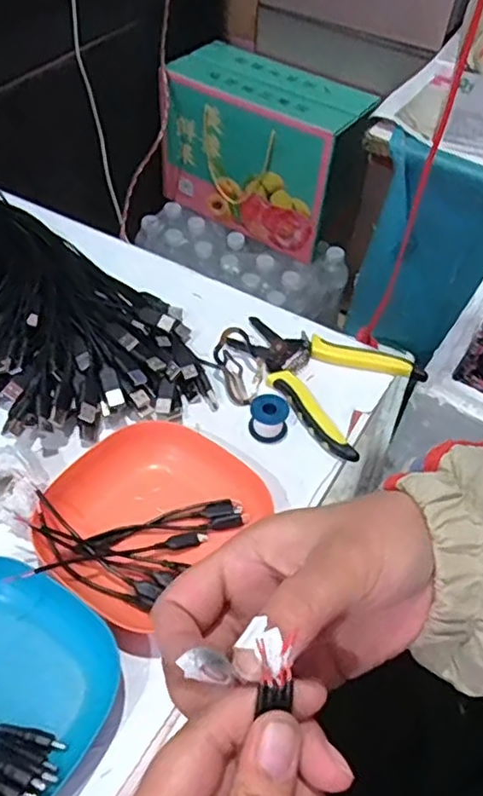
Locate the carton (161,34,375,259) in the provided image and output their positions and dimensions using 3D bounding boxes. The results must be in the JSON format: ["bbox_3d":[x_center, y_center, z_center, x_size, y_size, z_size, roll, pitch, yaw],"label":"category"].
[{"bbox_3d":[0.040,-0.427,1.106,0.318,0.233,0.160,31,54,19],"label":"carton"}]

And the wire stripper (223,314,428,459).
[{"bbox_3d":[0.069,-0.026,0.549,0.117,0.014,0.156,-35,61,-29],"label":"wire stripper"}]

